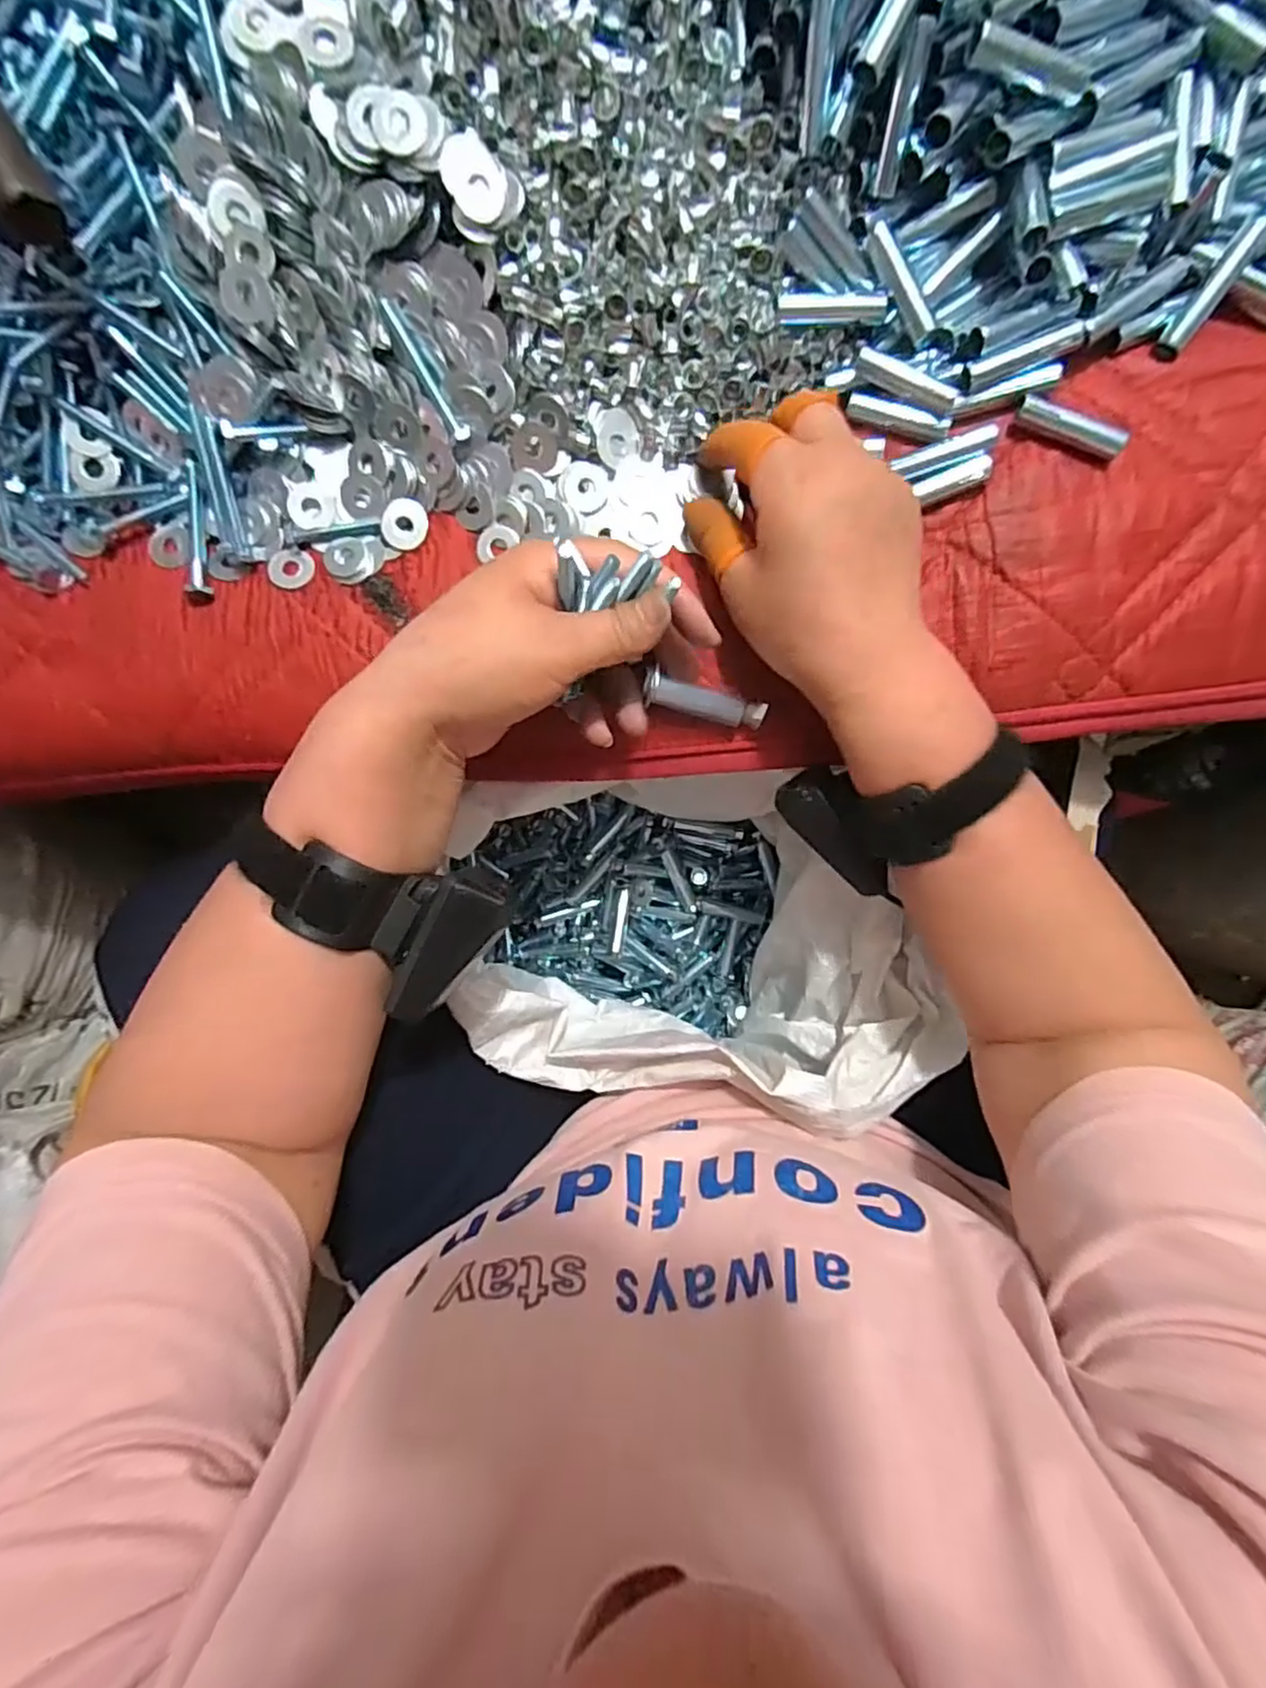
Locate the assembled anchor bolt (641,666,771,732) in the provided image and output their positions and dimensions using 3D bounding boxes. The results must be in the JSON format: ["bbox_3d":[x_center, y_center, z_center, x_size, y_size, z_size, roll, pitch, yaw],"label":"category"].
[{"bbox_3d":[0.034,-0.068,0.324,0.060,0.015,0.014,14,92,-15],"label":"assembled anchor bolt"}]

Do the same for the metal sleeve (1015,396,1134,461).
[{"bbox_3d":[0.196,-0.187,0.301,0.049,0.012,0.012,25,92,1],"label":"metal sleeve"}]

